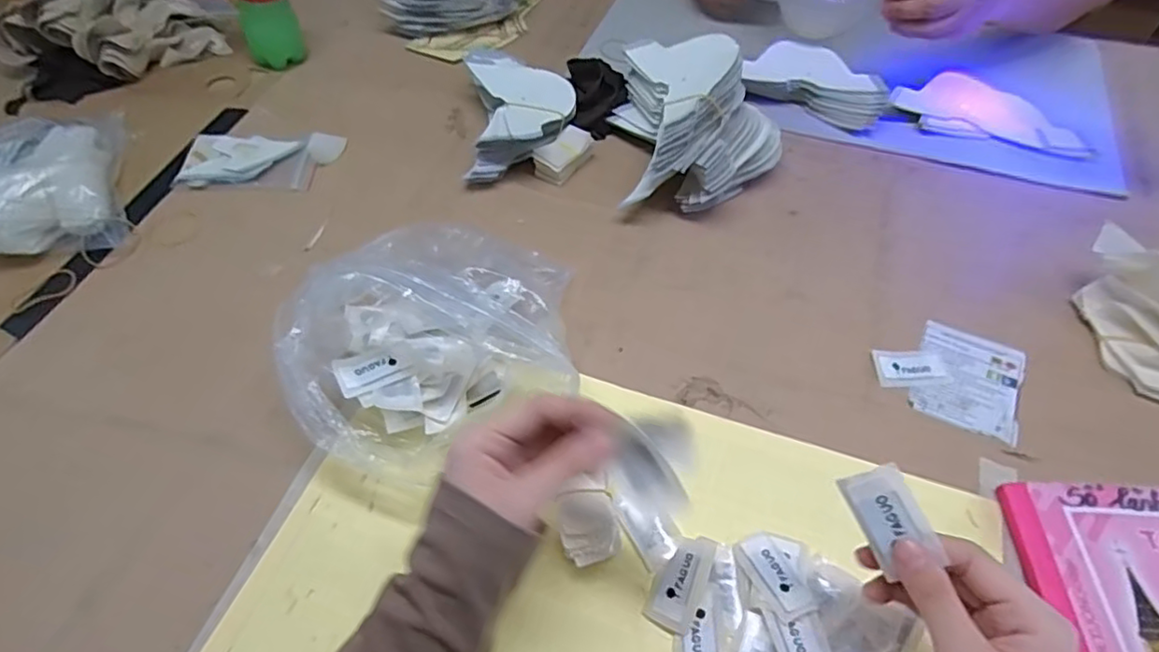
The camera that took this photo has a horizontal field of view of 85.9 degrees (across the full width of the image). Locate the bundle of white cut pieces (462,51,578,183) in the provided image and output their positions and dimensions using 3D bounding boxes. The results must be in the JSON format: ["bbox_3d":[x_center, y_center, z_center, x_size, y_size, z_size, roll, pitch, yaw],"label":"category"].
[{"bbox_3d":[-0.059,-0.219,0.636,0.109,0.044,0.168,-2,54,-1],"label":"bundle of white cut pieces"}]

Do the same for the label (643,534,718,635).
[{"bbox_3d":[0.062,0.155,0.378,0.029,0.011,0.056,16,73,37],"label":"label"}]

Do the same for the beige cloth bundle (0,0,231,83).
[{"bbox_3d":[-0.534,-0.342,0.702,0.126,0.083,0.208,38,63,24],"label":"beige cloth bundle"}]

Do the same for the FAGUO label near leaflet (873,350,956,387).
[{"bbox_3d":[0.248,0.031,0.464,0.055,0.004,0.030,-1,54,0],"label":"FAGUO label near leaflet"}]

